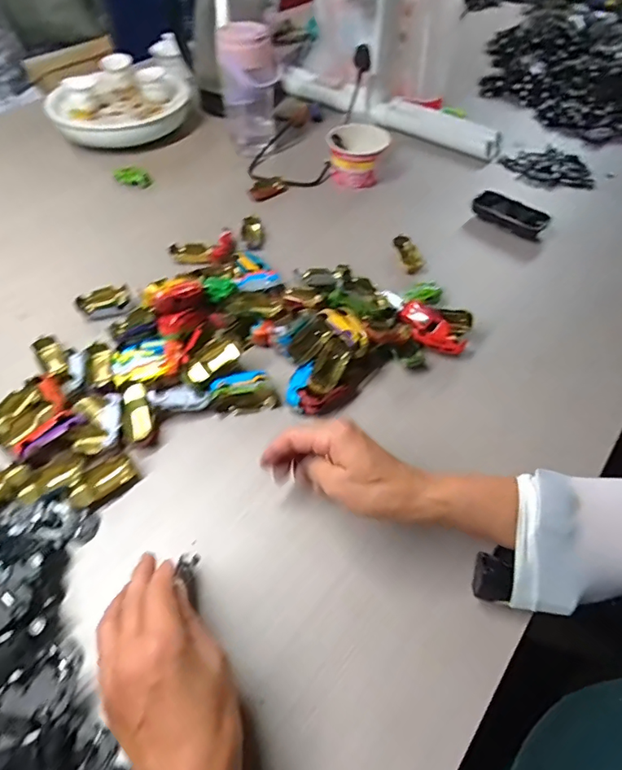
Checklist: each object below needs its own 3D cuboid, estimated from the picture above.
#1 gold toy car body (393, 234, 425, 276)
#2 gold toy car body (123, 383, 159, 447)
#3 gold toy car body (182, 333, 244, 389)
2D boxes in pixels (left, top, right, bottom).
[{"bbox_3d":[0.135,-0.181,0.661,0.029,0.021,0.066,-10,52,-7],"label":"gold toy car body"},{"bbox_3d":[-0.174,0.029,0.486,0.029,0.015,0.063,-13,77,-10],"label":"gold toy car body"},{"bbox_3d":[-0.108,-0.030,0.515,0.040,0.016,0.068,34,59,24],"label":"gold toy car body"}]

